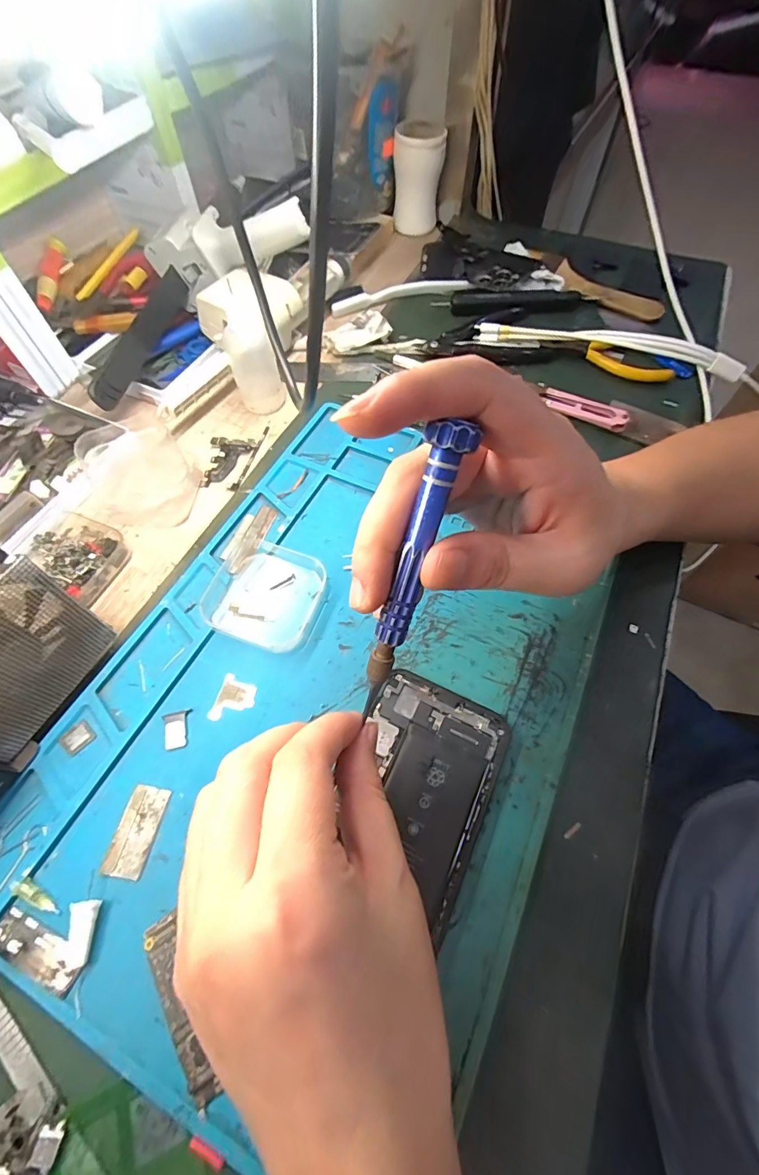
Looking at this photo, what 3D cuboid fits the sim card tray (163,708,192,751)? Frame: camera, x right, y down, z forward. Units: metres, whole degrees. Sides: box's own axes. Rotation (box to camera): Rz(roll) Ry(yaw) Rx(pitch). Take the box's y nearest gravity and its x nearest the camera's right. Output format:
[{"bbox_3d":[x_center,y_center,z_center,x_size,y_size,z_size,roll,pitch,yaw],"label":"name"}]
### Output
[{"bbox_3d":[-0.108,0.076,0.235,0.014,0.004,0.020,-14,63,-8],"label":"sim card tray"}]

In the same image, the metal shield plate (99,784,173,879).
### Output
[{"bbox_3d":[-0.117,0.117,0.212,0.018,0.004,0.038,10,62,4],"label":"metal shield plate"}]

